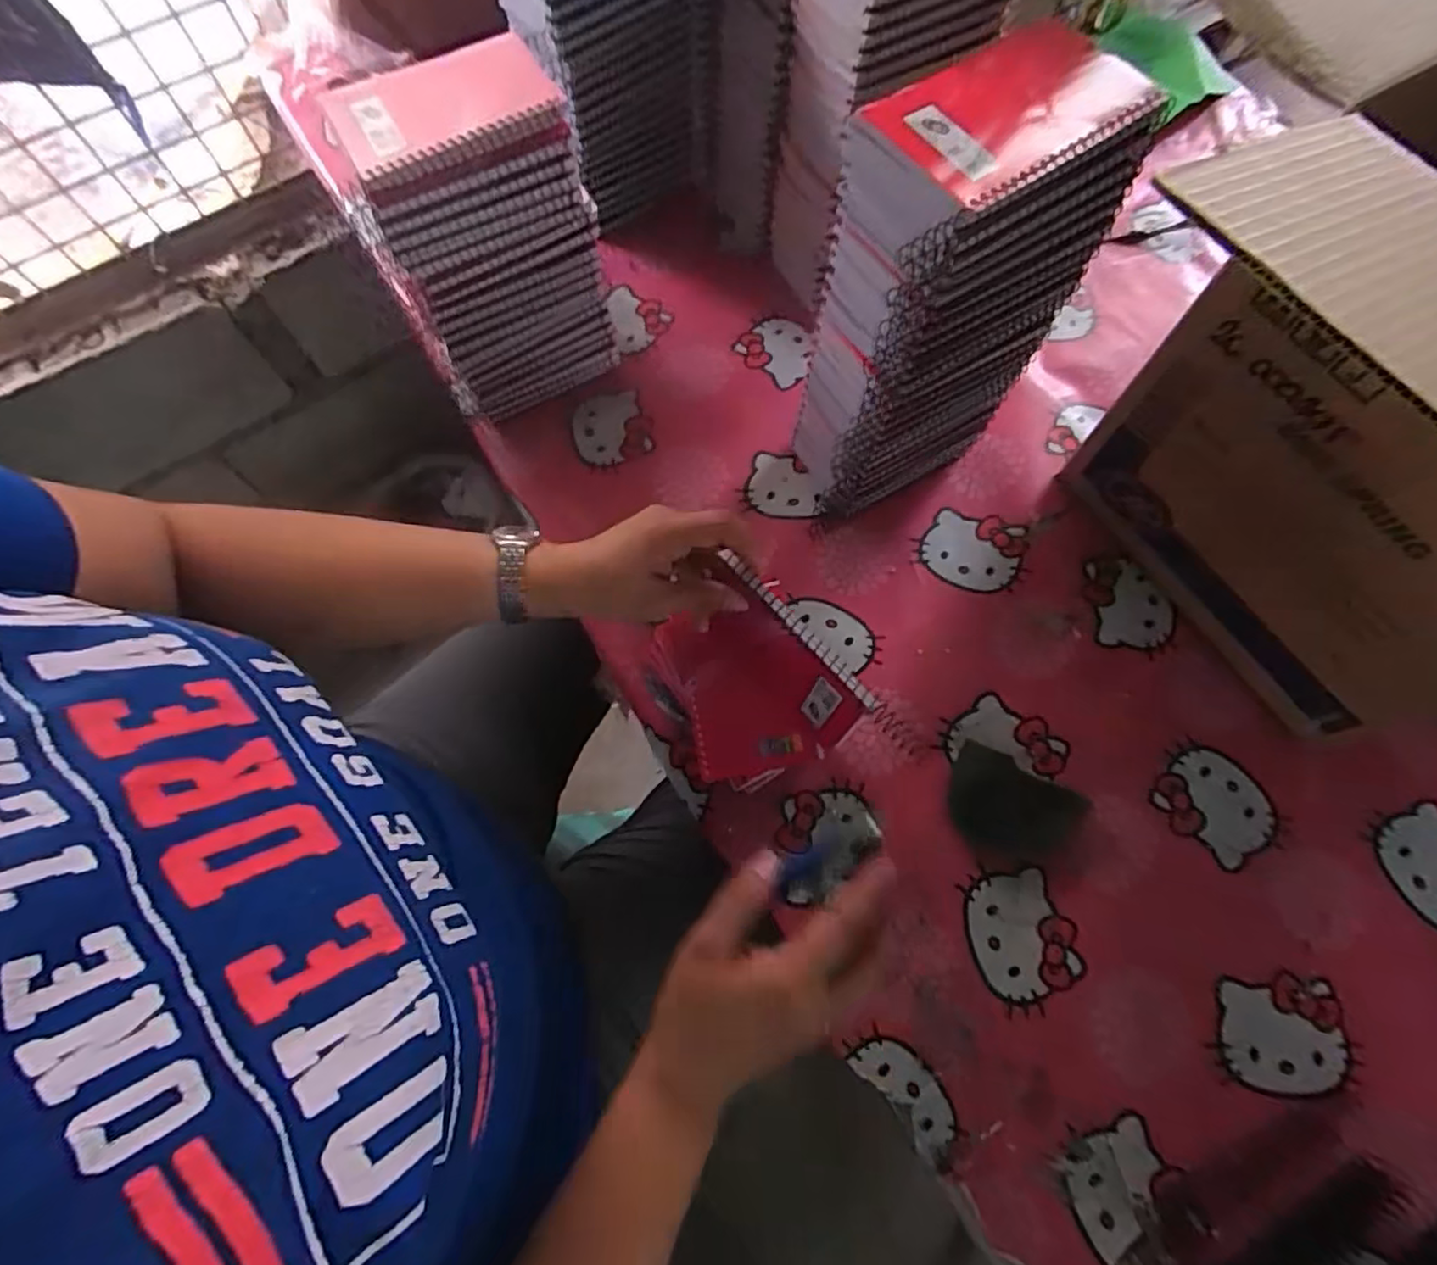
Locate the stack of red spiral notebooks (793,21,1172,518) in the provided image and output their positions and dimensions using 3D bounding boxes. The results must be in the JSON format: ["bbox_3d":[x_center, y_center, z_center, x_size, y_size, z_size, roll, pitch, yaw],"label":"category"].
[{"bbox_3d":[0.133,-0.195,0.451,0.154,0.284,0.084,-27,73,-9],"label":"stack of red spiral notebooks"}]

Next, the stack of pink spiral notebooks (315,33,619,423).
[{"bbox_3d":[-0.171,-0.285,0.507,0.138,0.248,0.091,-28,73,-9],"label":"stack of pink spiral notebooks"}]

